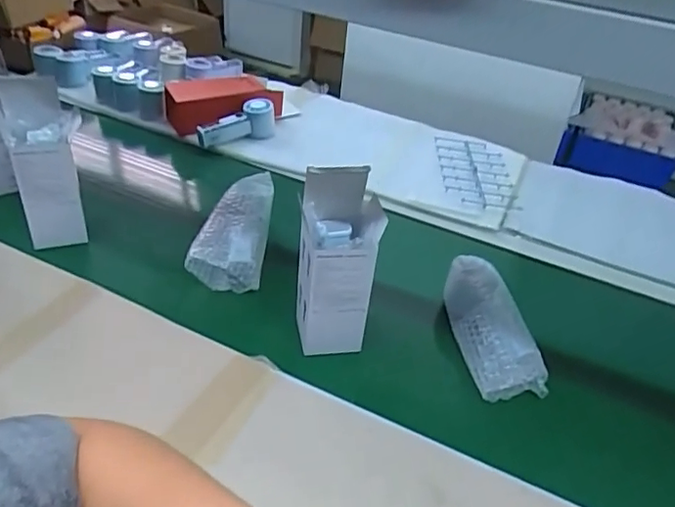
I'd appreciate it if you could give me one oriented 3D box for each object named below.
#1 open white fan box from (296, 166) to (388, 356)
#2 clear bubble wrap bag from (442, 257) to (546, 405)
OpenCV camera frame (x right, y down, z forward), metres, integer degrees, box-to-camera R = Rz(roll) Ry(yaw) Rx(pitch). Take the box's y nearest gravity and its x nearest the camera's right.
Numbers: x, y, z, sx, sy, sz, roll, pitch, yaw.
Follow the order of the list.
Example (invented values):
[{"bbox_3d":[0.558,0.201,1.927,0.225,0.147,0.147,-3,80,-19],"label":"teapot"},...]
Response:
[{"bbox_3d":[-0.002,0.006,0.669,0.085,0.212,0.071,5,36,-4],"label":"open white fan box"},{"bbox_3d":[0.186,0.087,0.716,0.081,0.048,0.191,-4,52,-15],"label":"clear bubble wrap bag"}]

